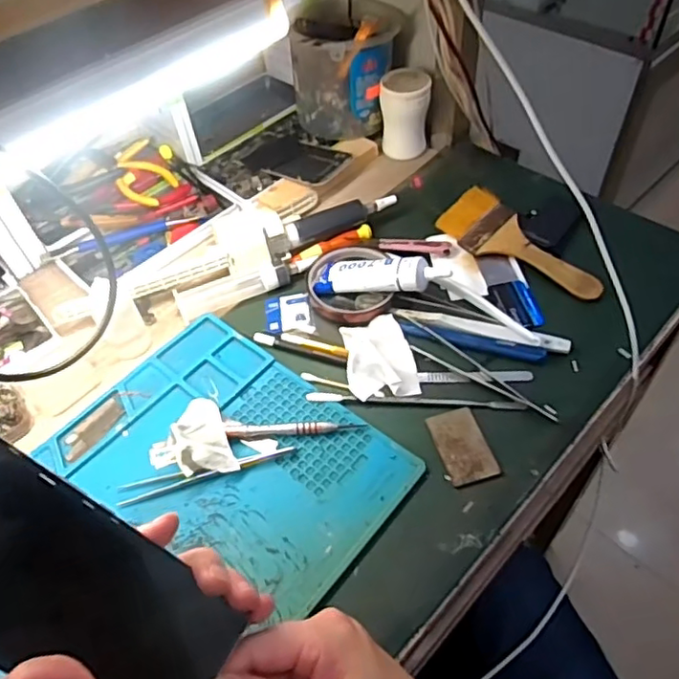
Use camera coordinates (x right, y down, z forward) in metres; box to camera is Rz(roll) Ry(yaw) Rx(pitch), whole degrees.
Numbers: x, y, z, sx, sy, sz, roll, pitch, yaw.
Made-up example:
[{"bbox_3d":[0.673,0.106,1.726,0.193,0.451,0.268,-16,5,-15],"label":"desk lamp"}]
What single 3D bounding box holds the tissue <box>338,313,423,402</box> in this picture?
[{"bbox_3d":[0.032,0.008,0.500,0.056,0.023,0.081,-10,50,-3],"label":"tissue"}]

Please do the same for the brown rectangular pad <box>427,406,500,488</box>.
[{"bbox_3d":[0.093,0.079,0.450,0.038,0.004,0.061,-14,51,-6],"label":"brown rectangular pad"}]

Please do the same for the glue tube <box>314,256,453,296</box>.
[{"bbox_3d":[0.034,-0.057,0.529,0.124,0.021,0.038,1,48,28],"label":"glue tube"}]

